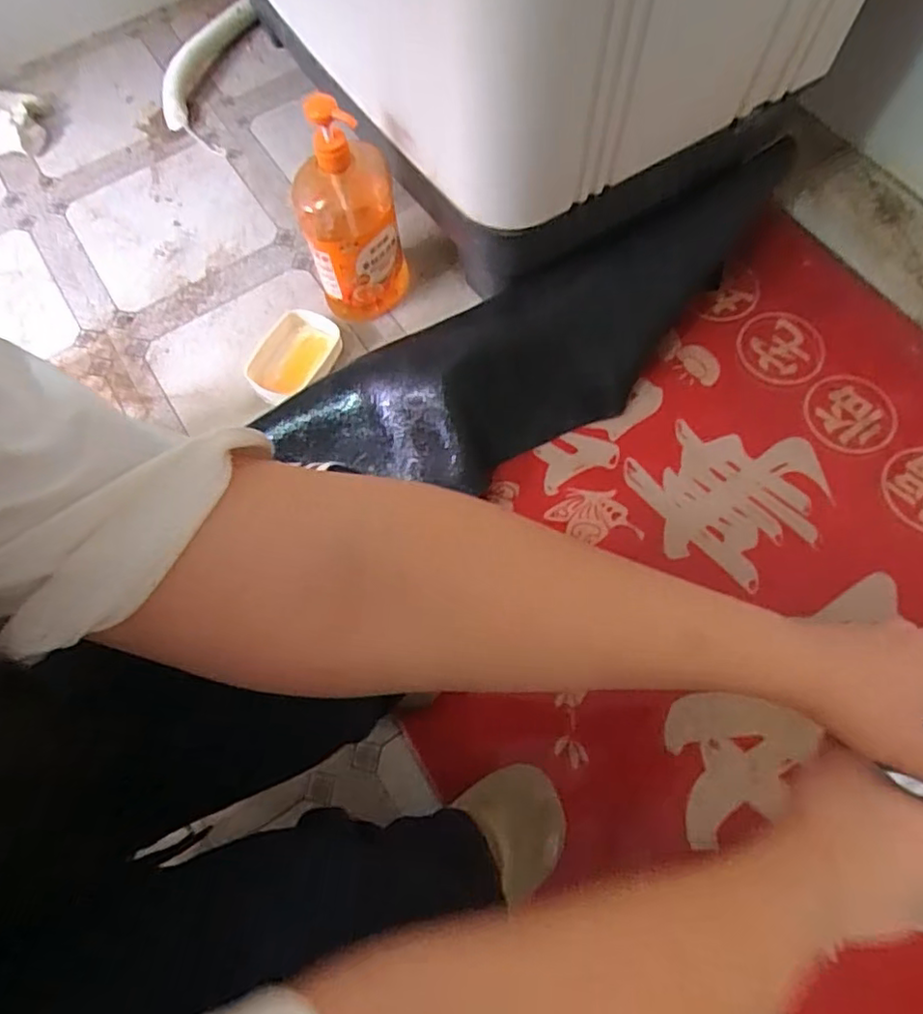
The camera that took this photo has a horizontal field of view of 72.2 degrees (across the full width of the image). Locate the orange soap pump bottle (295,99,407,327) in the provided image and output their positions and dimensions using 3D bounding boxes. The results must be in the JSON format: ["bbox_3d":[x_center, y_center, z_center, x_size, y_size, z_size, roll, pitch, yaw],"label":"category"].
[{"bbox_3d":[-0.131,-0.337,0.743,0.110,0.260,0.087,-10,69,-2],"label":"orange soap pump bottle"}]

